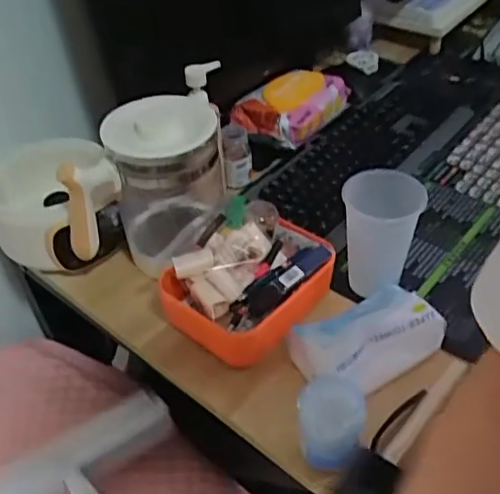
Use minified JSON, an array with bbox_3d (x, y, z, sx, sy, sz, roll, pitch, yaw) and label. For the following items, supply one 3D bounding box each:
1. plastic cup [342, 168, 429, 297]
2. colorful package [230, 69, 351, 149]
[{"bbox_3d":[0.146,-0.019,0.679,0.080,0.120,0.080,-3,43,3],"label":"plastic cup"},{"bbox_3d":[0.067,-0.223,0.927,0.110,0.051,0.187,25,51,29],"label":"colorful package"}]

